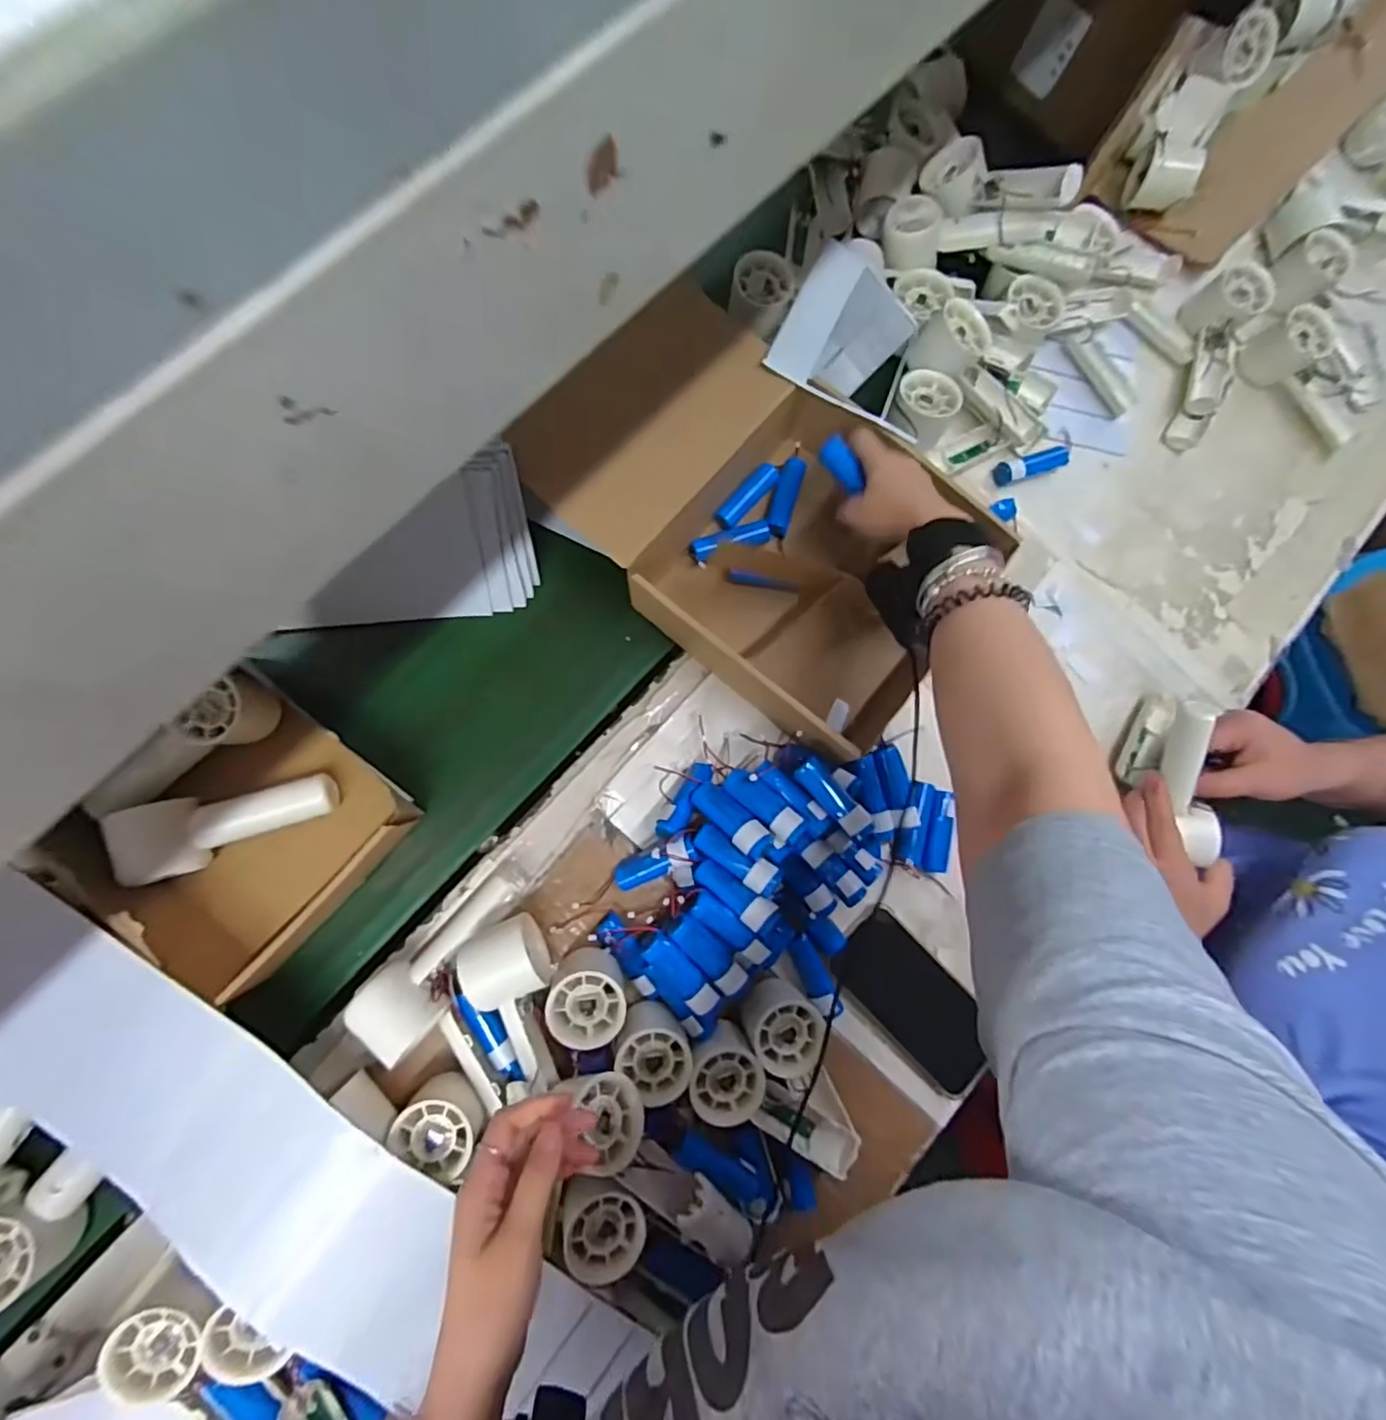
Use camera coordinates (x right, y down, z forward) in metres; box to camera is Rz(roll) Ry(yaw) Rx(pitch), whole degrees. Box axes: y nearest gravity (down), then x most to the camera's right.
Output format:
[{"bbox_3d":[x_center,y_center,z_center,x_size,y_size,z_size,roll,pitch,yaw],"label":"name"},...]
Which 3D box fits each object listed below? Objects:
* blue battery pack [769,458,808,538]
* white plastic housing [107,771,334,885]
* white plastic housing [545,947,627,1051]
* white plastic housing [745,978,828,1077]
[{"bbox_3d":[0.088,-0.199,0.567,0.020,0.017,0.077,17,83,-4],"label":"blue battery pack"},{"bbox_3d":[-0.356,0.089,0.467,0.138,0.056,0.058,-13,84,-8],"label":"white plastic housing"},{"bbox_3d":[-0.082,0.224,0.471,0.056,0.053,0.057,-4,83,-7],"label":"white plastic housing"},{"bbox_3d":[0.072,0.255,0.489,0.056,0.052,0.055,1,82,-7],"label":"white plastic housing"}]

